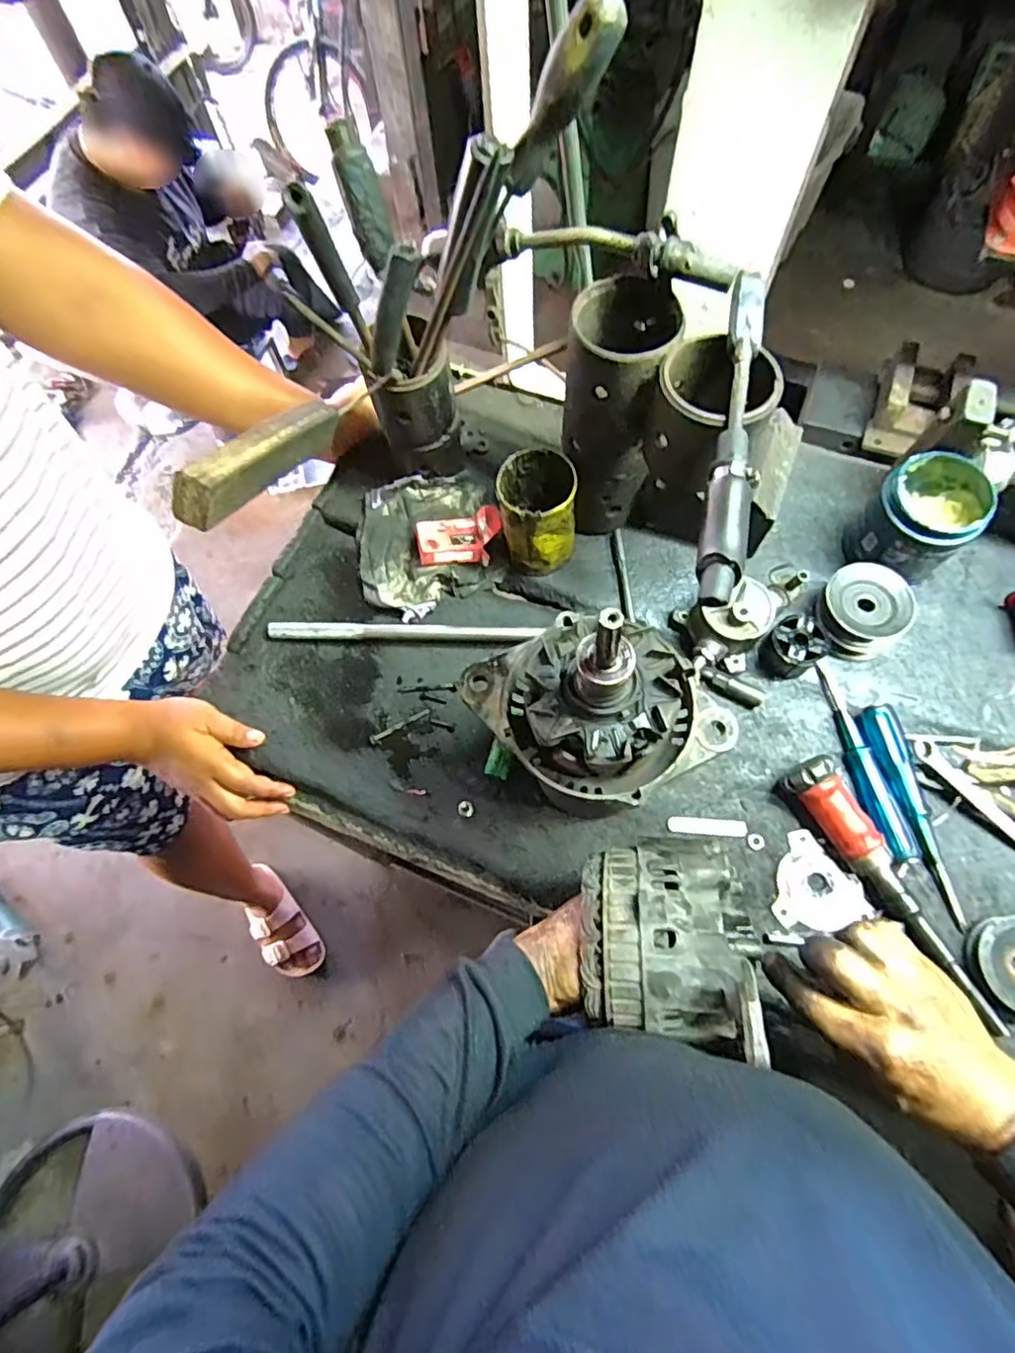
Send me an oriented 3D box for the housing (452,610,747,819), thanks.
[{"bbox_3d":[0.065,0.017,0.404,0.188,0.115,0.123,-6,68,0],"label":"housing"}]

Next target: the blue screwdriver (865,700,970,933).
[{"bbox_3d":[0.361,0.118,0.533,0.028,0.029,0.190,-13,69,-2],"label":"blue screwdriver"}]

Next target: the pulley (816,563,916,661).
[{"bbox_3d":[0.345,-0.064,0.595,0.085,0.046,0.080,-1,69,2],"label":"pulley"}]

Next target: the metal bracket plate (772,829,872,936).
[{"bbox_3d":[0.268,0.183,0.538,0.076,0.007,0.082,-1,69,2],"label":"metal bracket plate"}]

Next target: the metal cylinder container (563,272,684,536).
[{"bbox_3d":[0.096,-0.234,0.573,0.081,0.225,0.095,-1,69,2],"label":"metal cylinder container"}]

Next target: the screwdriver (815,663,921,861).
[{"bbox_3d":[0.322,0.075,0.557,0.029,0.019,0.181,-12,69,-2],"label":"screwdriver"}]

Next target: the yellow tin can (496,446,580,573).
[{"bbox_3d":[0.030,-0.162,0.611,0.070,0.106,0.075,-1,69,2],"label":"yellow tin can"}]

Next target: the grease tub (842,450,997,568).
[{"bbox_3d":[0.396,-0.148,0.597,0.087,0.104,0.088,-1,69,2],"label":"grease tub"}]

